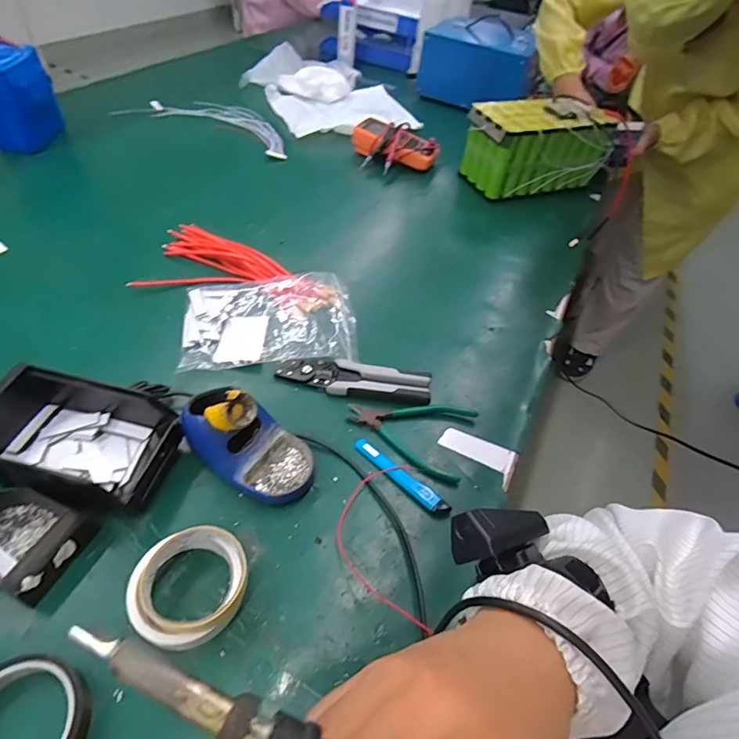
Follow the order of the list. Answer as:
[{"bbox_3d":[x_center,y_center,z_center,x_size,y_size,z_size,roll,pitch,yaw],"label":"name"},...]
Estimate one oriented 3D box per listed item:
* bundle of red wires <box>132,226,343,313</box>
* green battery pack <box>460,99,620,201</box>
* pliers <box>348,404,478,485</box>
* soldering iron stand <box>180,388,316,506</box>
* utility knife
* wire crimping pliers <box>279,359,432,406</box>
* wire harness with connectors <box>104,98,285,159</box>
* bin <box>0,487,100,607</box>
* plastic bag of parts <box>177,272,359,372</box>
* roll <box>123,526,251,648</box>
[{"bbox_3d":[-0.188,-0.160,0.703,0.287,0.027,0.142,12,48,3],"label":"bundle of red wires"},{"bbox_3d":[0.354,-0.463,0.958,0.282,0.146,0.129,-11,51,-17],"label":"green battery pack"},{"bbox_3d":[0.046,0.072,0.545,0.144,0.013,0.095,16,49,7],"label":"pliers"},{"bbox_3d":[-0.127,0.071,0.477,0.144,0.088,0.077,23,50,13],"label":"soldering iron stand"},{"bbox_3d":[0.034,0.115,0.501,0.124,0.008,0.018,36,54,22],"label":"utility knife"},{"bbox_3d":[-0.019,0.013,0.586,0.190,0.017,0.055,12,48,3],"label":"wire crimping pliers"},{"bbox_3d":[-0.355,-0.576,1.064,0.418,0.018,0.173,20,49,10],"label":"wire harness with connectors"},{"bbox_3d":[-0.320,0.154,0.417,0.111,0.042,0.080,18,49,8],"label":"bin"},{"bbox_3d":[-0.138,-0.073,0.635,0.226,0.020,0.158,-2,49,-10],"label":"plastic bag of parts"},{"bbox_3d":[-0.153,0.187,0.396,0.095,0.037,0.085,-31,59,-30],"label":"roll"}]

